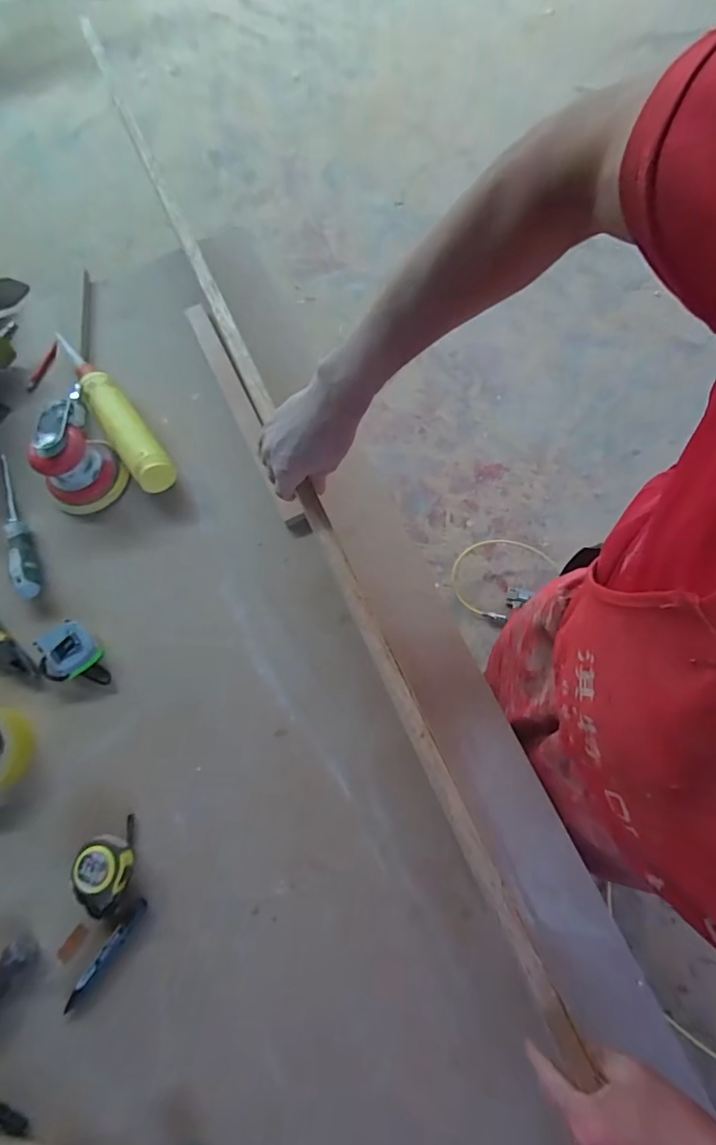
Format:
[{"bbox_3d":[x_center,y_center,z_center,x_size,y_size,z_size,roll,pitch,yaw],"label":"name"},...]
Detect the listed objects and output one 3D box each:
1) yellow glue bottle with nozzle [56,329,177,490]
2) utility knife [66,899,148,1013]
[{"bbox_3d":[-0.346,-0.227,0.688,0.052,0.048,0.282,-36,73,-8],"label":"yellow glue bottle with nozzle"},{"bbox_3d":[-0.253,0.384,0.485,0.016,0.007,0.111,32,71,13],"label":"utility knife"}]

